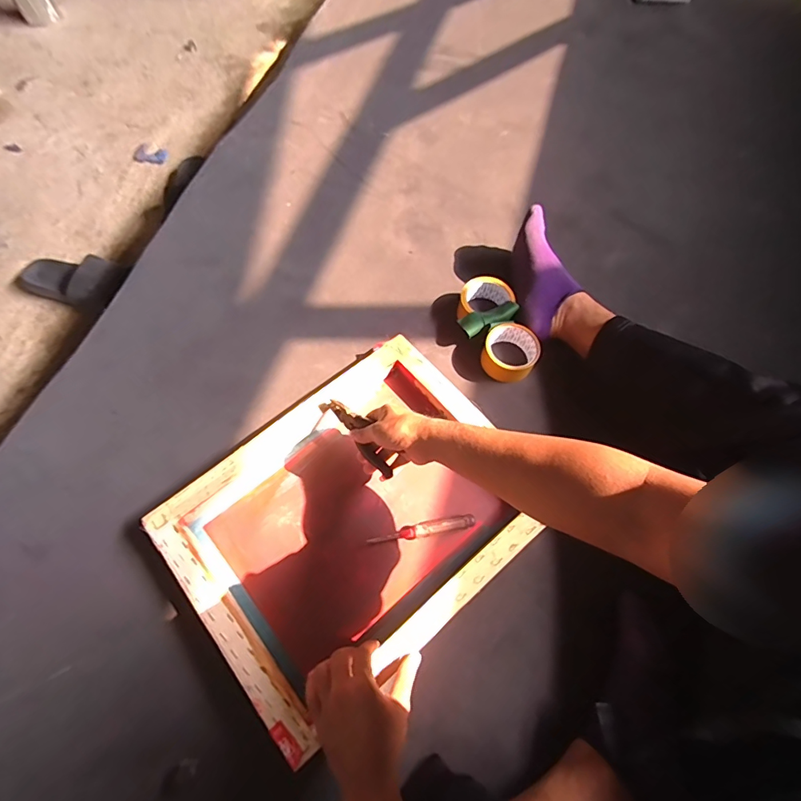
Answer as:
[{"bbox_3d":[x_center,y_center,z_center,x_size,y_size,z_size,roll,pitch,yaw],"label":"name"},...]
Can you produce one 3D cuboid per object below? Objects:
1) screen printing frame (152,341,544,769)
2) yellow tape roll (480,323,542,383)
[{"bbox_3d":[-0.063,0.158,0.636,0.457,0.051,0.366,-37,72,-18],"label":"screen printing frame"},{"bbox_3d":[0.186,-0.083,0.749,0.090,0.044,0.084,1,65,-2],"label":"yellow tape roll"}]

